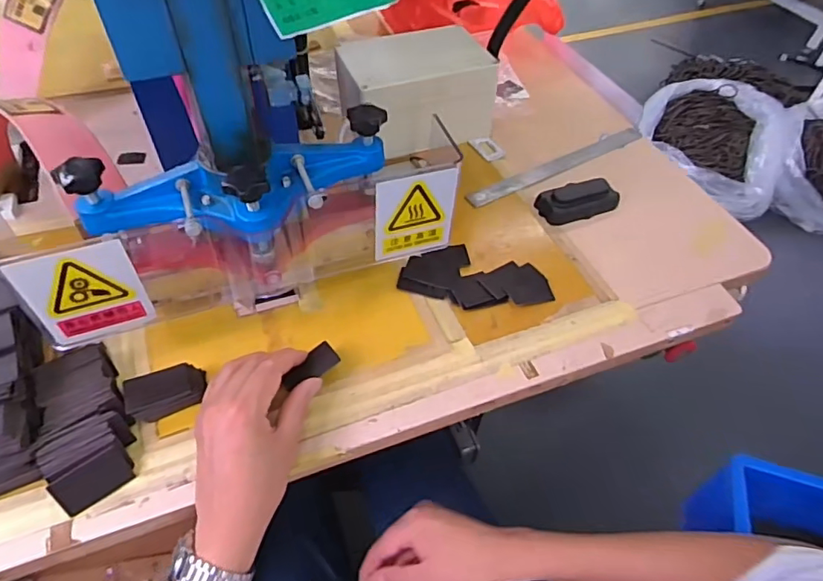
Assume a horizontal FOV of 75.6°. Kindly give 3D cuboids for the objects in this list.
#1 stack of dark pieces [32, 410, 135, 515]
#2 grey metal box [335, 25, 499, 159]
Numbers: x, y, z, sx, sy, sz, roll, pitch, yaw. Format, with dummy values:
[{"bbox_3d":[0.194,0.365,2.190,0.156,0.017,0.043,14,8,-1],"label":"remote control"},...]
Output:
[{"bbox_3d":[-0.270,0.142,0.448,0.067,0.041,0.056,-28,57,-24],"label":"stack of dark pieces"},{"bbox_3d":[0.002,-0.227,0.609,0.163,0.099,0.102,-18,54,-18],"label":"grey metal box"}]

